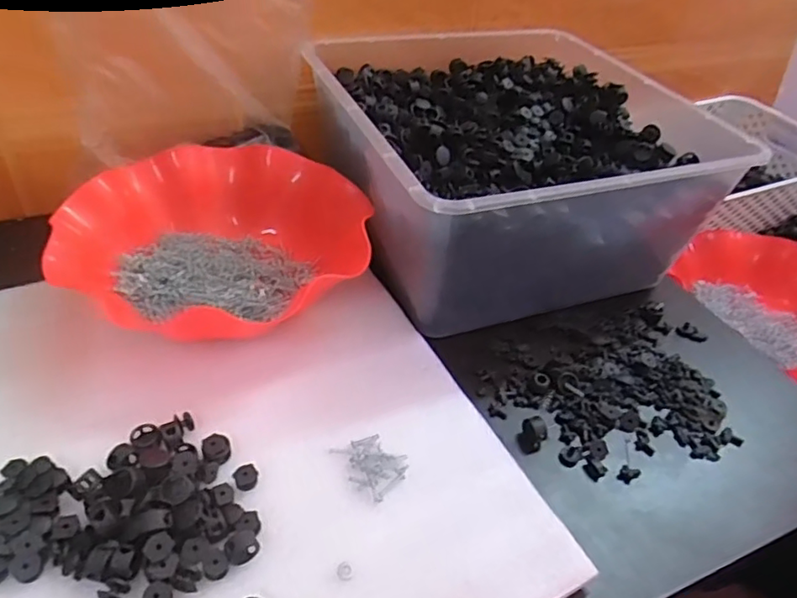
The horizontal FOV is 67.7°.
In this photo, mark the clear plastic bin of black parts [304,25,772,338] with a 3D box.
[{"bbox_3d":[0.088,-0.125,0.539,0.283,0.136,0.305,-12,45,-20],"label":"clear plastic bin of black parts"}]

